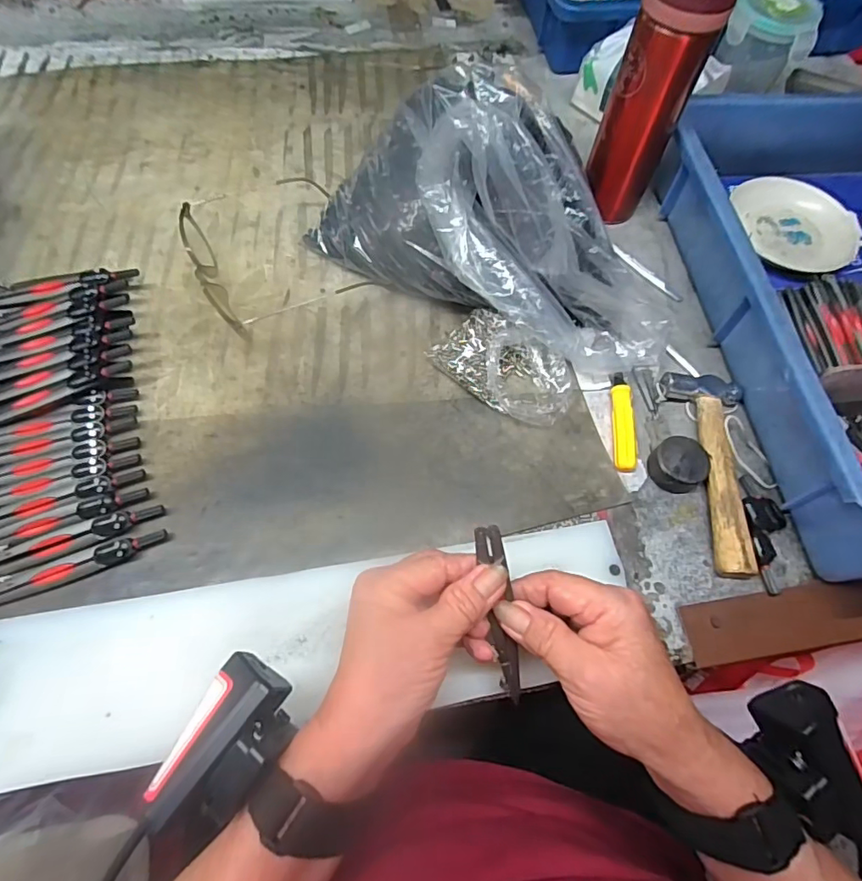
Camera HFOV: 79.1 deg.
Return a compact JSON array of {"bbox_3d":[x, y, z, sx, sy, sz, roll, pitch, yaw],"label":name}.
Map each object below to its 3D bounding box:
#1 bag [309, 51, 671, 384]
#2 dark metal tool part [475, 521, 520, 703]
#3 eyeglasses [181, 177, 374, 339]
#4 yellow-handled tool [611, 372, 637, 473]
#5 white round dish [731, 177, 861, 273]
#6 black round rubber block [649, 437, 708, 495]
[{"bbox_3d":[0.063,-0.175,0.397,0.297,0.152,0.147,32,66,12],"label":"bag"},{"bbox_3d":[0.038,0.096,0.284,0.013,0.009,0.106,-13,108,-10],"label":"dark metal tool part"},{"bbox_3d":[-0.135,-0.176,0.447,0.142,0.041,0.172,-20,67,-13],"label":"eyeglasses"},{"bbox_3d":[0.149,-0.016,0.405,0.017,0.015,0.083,7,64,0],"label":"yellow-handled tool"},{"bbox_3d":[0.350,-0.202,0.499,0.119,0.024,0.104,20,64,6],"label":"white round dish"},{"bbox_3d":[0.185,0.017,0.386,0.040,0.021,0.037,1,64,-3],"label":"black round rubber block"}]

